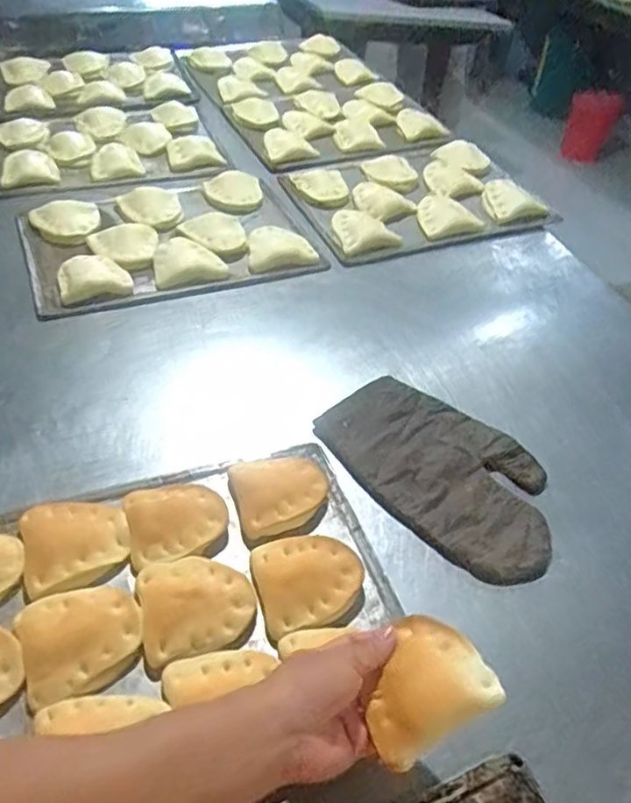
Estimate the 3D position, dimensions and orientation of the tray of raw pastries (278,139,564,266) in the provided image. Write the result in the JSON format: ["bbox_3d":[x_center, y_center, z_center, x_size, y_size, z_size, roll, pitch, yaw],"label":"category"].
[{"bbox_3d":[0.183,-0.404,1.164,0.440,0.047,0.355,-18,50,-22],"label":"tray of raw pastries"}]

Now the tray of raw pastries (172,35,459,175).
[{"bbox_3d":[-0.033,-0.755,1.486,0.440,0.053,0.718,-13,50,-19],"label":"tray of raw pastries"}]

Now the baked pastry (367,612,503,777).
[{"bbox_3d":[0.072,0.197,0.441,0.092,0.017,0.091,-35,31,1],"label":"baked pastry"}]

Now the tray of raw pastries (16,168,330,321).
[{"bbox_3d":[-0.249,-0.281,1.036,0.445,0.034,0.355,-14,49,-19],"label":"tray of raw pastries"}]

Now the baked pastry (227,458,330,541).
[{"bbox_3d":[-0.035,0.093,0.665,0.103,0.030,0.092,-10,48,-16],"label":"baked pastry"}]

